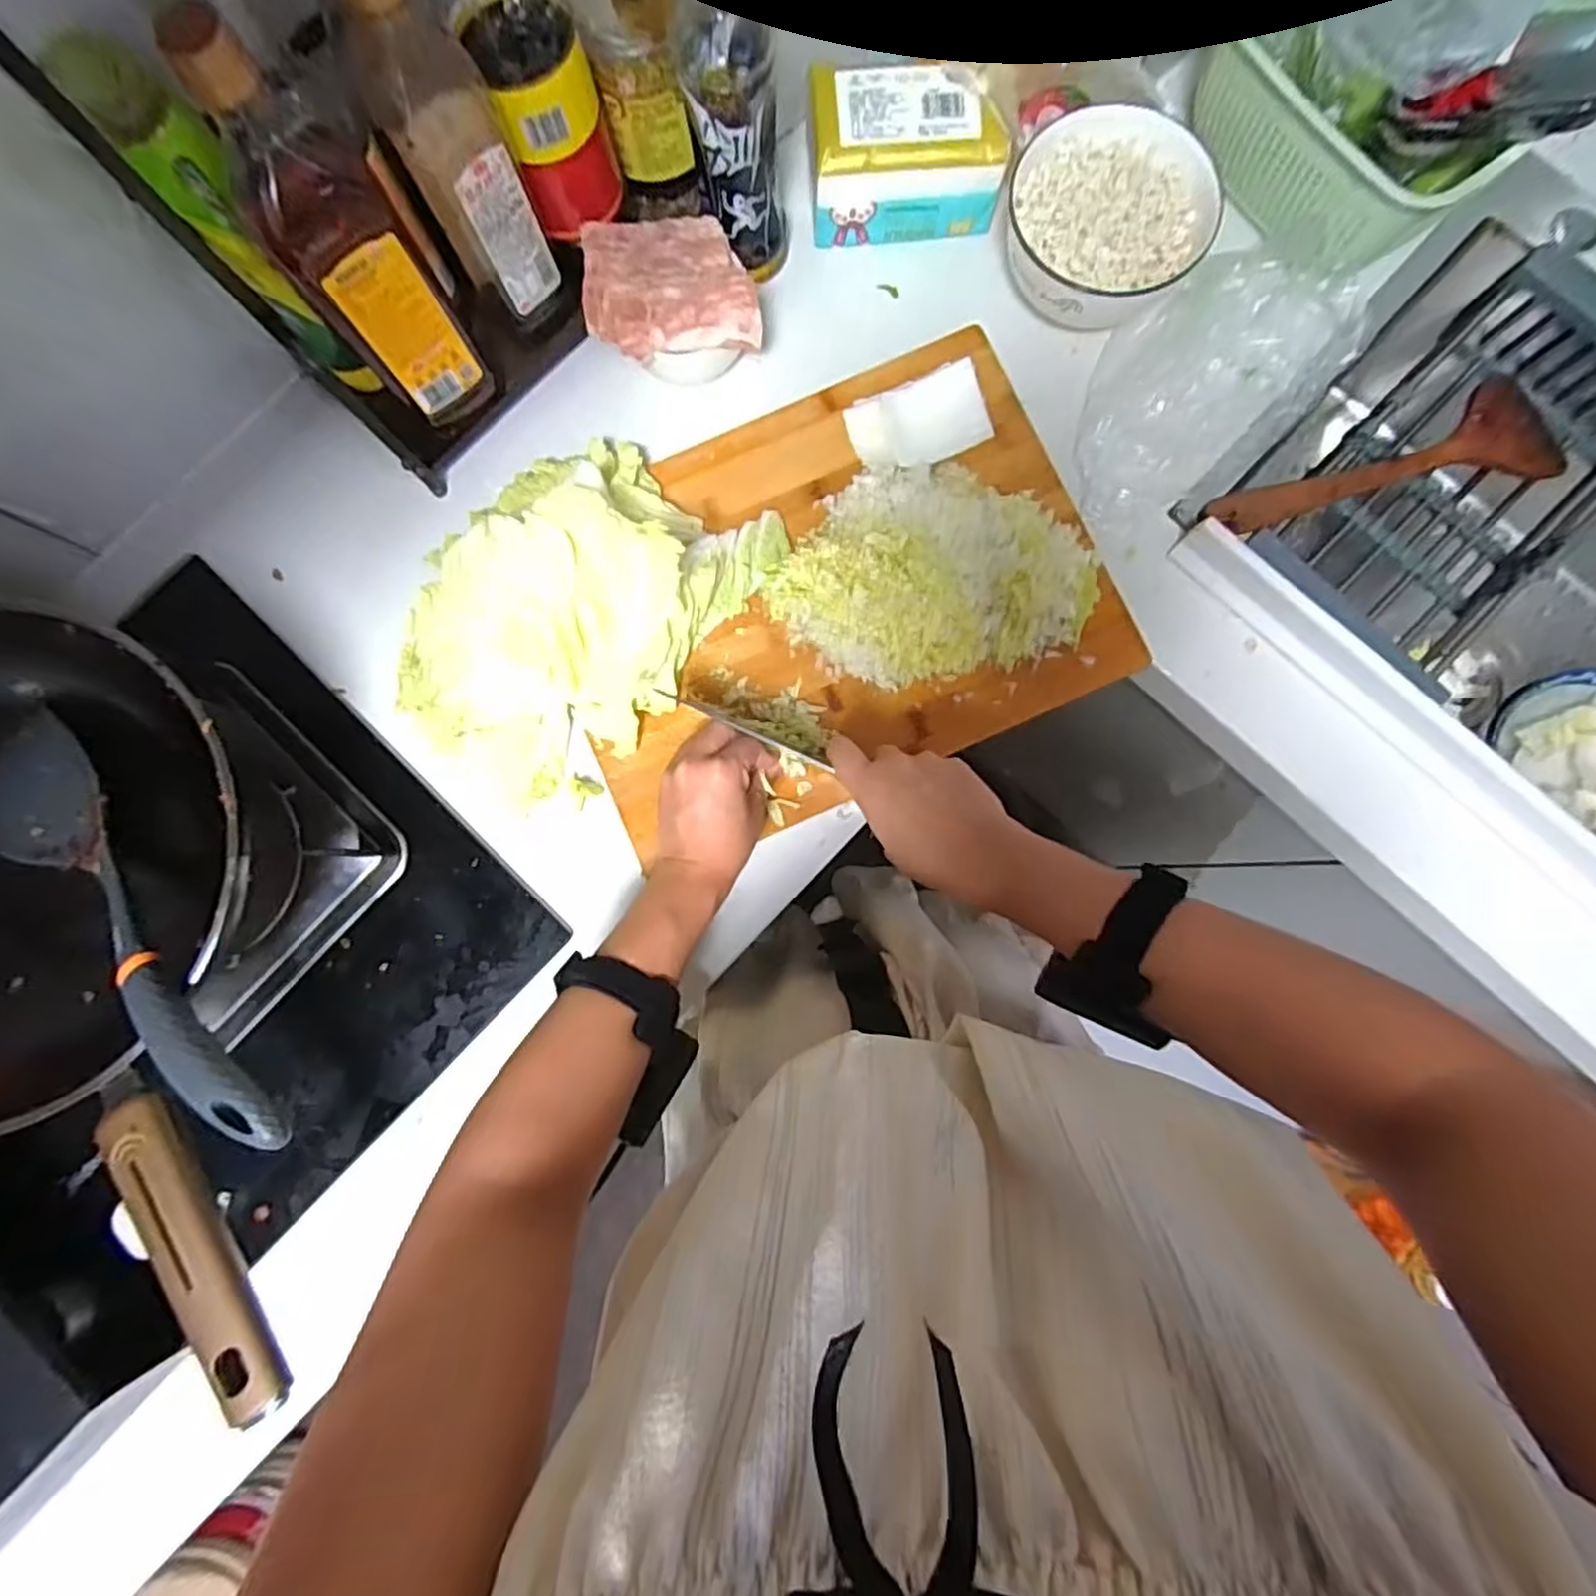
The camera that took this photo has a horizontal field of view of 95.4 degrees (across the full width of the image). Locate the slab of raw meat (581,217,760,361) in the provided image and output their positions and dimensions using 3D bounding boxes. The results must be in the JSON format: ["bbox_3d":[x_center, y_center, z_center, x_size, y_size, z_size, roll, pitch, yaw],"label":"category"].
[{"bbox_3d":[-0.095,-0.380,0.529,0.118,0.040,0.109,-13,83,0],"label":"slab of raw meat"}]

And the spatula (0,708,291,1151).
[{"bbox_3d":[-0.400,0.076,0.432,0.339,0.040,0.078,36,85,23],"label":"spatula"}]

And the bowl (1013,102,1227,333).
[{"bbox_3d":[0.226,-0.431,0.555,0.144,0.068,0.139,0,83,1],"label":"bowl"}]

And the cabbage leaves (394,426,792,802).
[{"bbox_3d":[-0.169,-0.139,0.521,0.196,0.084,0.278,34,85,5],"label":"cabbage leaves"}]

